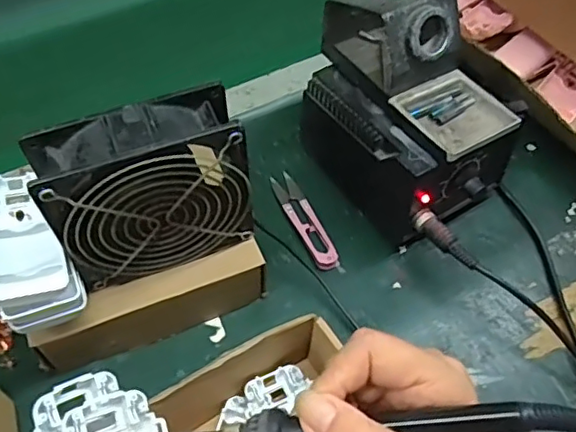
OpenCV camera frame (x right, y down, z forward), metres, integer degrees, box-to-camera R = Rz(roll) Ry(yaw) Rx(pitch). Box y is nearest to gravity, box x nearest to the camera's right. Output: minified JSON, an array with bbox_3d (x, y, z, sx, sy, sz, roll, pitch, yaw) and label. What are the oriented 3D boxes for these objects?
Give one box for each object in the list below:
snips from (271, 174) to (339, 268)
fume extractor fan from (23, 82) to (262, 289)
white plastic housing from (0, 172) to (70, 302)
[{"bbox_3d":[0.014,0.002,0.491,0.023,0.012,0.103,-19,59,-15],"label":"snips"},{"bbox_3d":[-0.086,-0.015,0.363,0.117,0.113,0.044,-16,58,-13],"label":"fume extractor fan"},{"bbox_3d":[-0.168,0.012,0.361,0.044,0.016,0.092,-19,59,-15],"label":"white plastic housing"}]

